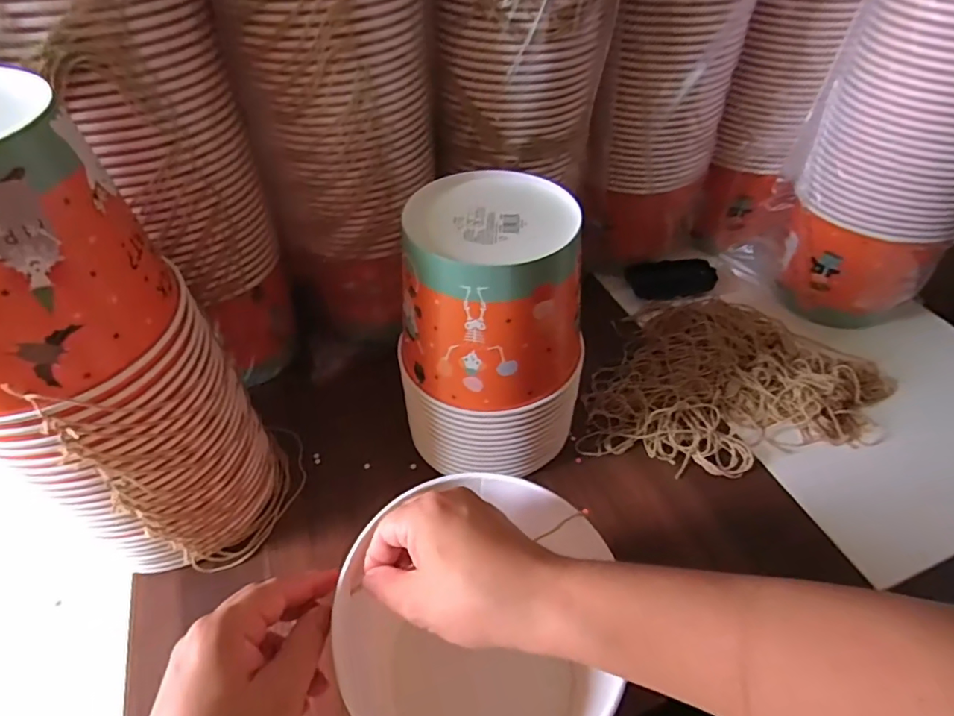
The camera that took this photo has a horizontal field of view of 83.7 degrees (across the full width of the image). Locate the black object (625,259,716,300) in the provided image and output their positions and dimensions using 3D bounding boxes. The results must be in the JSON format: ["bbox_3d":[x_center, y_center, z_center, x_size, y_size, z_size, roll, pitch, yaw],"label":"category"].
[{"bbox_3d":[0.255,-0.103,0.702,0.108,0.017,0.050,0,90,22],"label":"black object"}]

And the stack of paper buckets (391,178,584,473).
[{"bbox_3d":[0.017,-0.014,0.461,0.148,0.235,0.142,2,48,3],"label":"stack of paper buckets"}]

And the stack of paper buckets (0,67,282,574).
[{"bbox_3d":[-0.267,0.009,0.376,0.148,0.341,0.156,-28,53,-22],"label":"stack of paper buckets"}]

